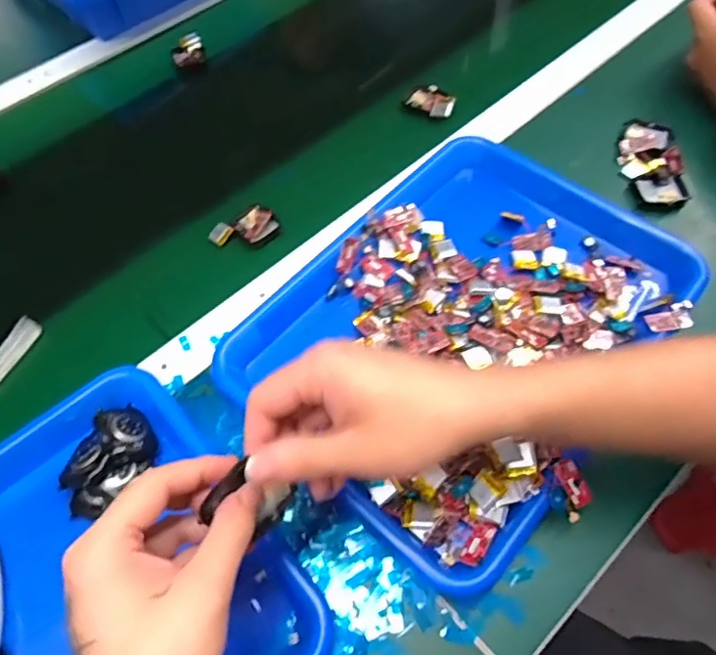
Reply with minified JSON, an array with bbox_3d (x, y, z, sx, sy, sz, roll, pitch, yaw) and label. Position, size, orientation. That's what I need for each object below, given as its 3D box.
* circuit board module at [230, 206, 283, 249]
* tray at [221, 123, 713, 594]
[{"bbox_3d":[-0.093,-0.094,0.503,0.035,0.013,0.040,-39,66,-18],"label":"circuit board module"},{"bbox_3d":[0.085,-0.003,0.419,0.251,0.041,0.318,38,69,21],"label":"tray"}]

